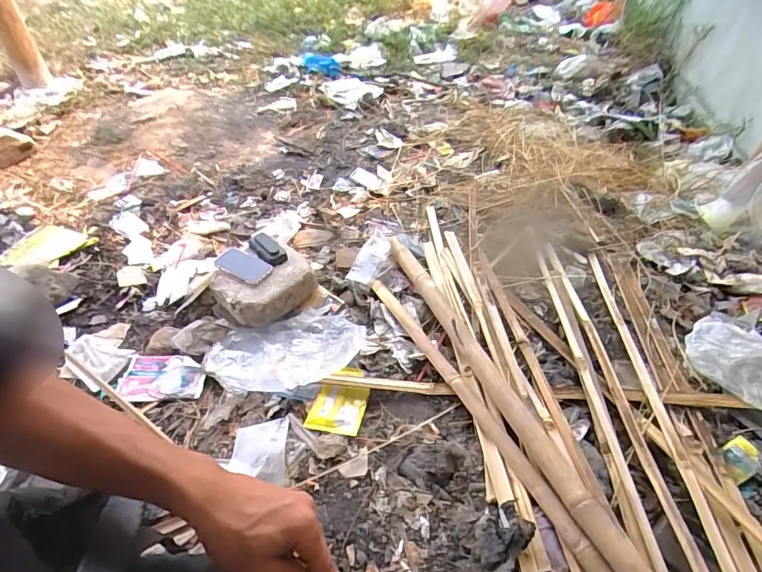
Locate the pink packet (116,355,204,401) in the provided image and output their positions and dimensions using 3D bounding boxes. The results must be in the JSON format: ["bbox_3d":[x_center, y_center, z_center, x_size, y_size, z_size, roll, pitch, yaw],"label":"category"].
[{"bbox_3d":[-0.445,0.186,0.896,0.167,0.018,0.101,1,44,-1],"label":"pink packet"}]

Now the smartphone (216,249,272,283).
[{"bbox_3d":[-0.322,-0.047,1.018,0.132,0.014,0.064,24,62,25],"label":"smartphone"}]

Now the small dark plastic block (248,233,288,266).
[{"bbox_3d":[-0.271,-0.090,1.052,0.051,0.031,0.121,-28,52,-28],"label":"small dark plastic block"}]

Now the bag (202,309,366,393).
[{"bbox_3d":[-0.199,0.132,0.936,0.312,0.032,0.195,1,44,-1],"label":"bag"}]

